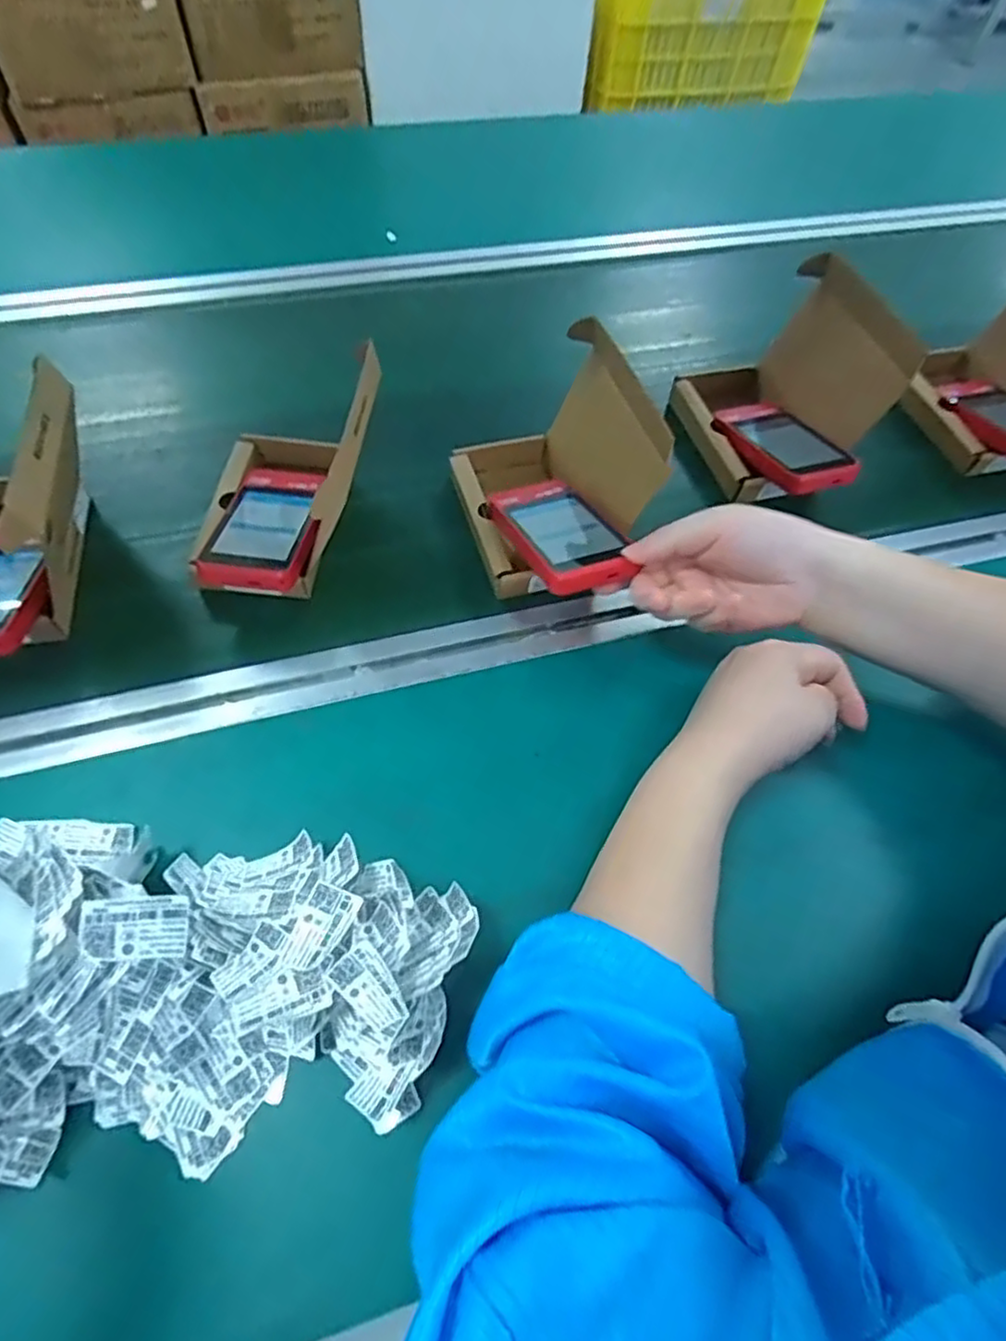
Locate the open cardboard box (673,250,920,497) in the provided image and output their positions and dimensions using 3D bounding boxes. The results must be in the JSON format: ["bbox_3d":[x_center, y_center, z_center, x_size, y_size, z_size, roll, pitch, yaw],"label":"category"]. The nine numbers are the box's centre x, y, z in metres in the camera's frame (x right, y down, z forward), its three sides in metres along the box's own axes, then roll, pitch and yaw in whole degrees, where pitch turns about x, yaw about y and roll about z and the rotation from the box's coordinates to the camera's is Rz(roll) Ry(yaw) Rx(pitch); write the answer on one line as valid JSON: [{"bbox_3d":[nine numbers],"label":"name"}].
[{"bbox_3d":[0.223,-0.230,0.540,0.129,0.099,0.156,-7,60,-5],"label":"open cardboard box"}]

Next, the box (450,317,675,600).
[{"bbox_3d":[0.035,-0.147,0.489,0.124,0.109,0.137,-15,63,-9],"label":"box"}]

